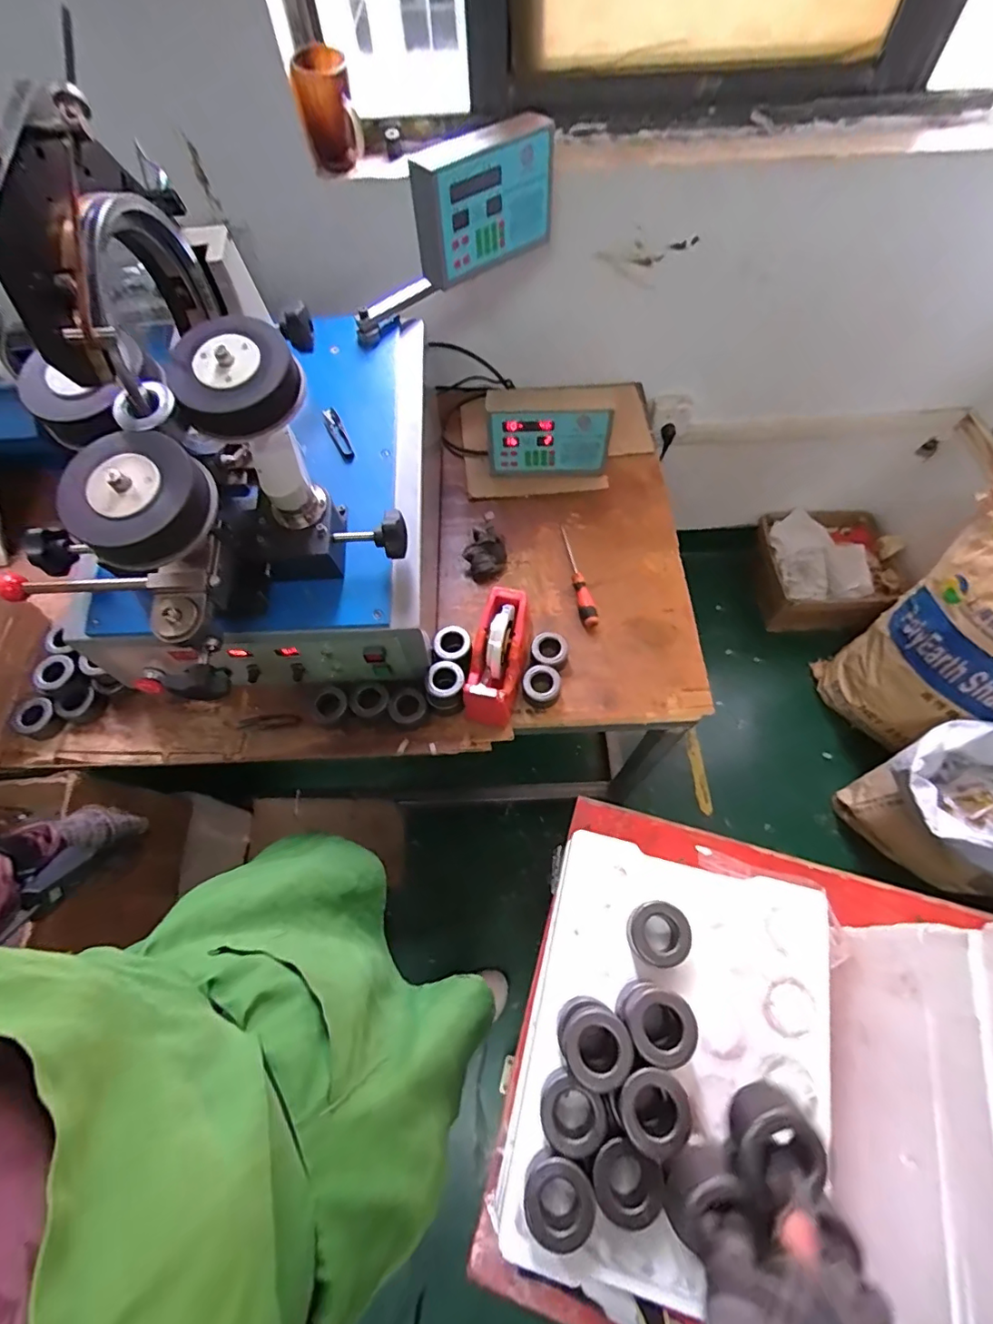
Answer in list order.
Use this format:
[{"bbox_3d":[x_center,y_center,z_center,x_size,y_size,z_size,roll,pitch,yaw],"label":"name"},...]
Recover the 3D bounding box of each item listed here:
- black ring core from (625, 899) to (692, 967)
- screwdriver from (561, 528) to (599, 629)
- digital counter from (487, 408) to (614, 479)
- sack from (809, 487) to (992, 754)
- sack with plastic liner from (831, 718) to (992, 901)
[{"bbox_3d":[0.173,0.288,0.567,0.060,0.038,0.061,-1,64,2],"label":"black ring core"},{"bbox_3d":[0.141,-0.159,0.956,0.028,0.029,0.225,-10,60,-3],"label":"screwdriver"},{"bbox_3d":[0.098,-0.416,1.012,0.228,0.139,0.048,3,65,4],"label":"digital counter"},{"bbox_3d":[1.064,-0.043,1.191,0.321,0.595,0.402,-23,66,-9],"label":"sack"},{"bbox_3d":[1.040,0.325,1.174,0.328,0.351,0.315,-14,65,-4],"label":"sack with plastic liner"}]

